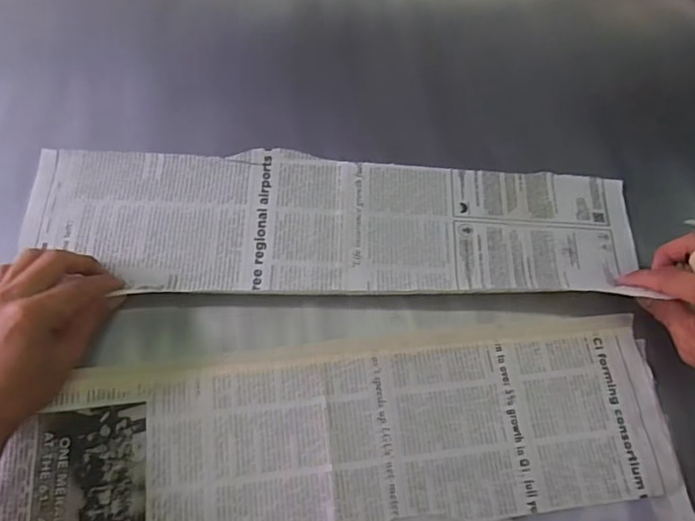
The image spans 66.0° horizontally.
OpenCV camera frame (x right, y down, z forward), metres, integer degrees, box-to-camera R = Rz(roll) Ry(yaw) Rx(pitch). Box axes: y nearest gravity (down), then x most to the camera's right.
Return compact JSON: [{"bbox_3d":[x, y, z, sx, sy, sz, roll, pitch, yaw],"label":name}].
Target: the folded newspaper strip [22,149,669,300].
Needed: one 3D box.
[{"bbox_3d":[-0.009,-0.032,0.474,0.522,0.014,0.129,3,64,-2],"label":"folded newspaper strip"}]

